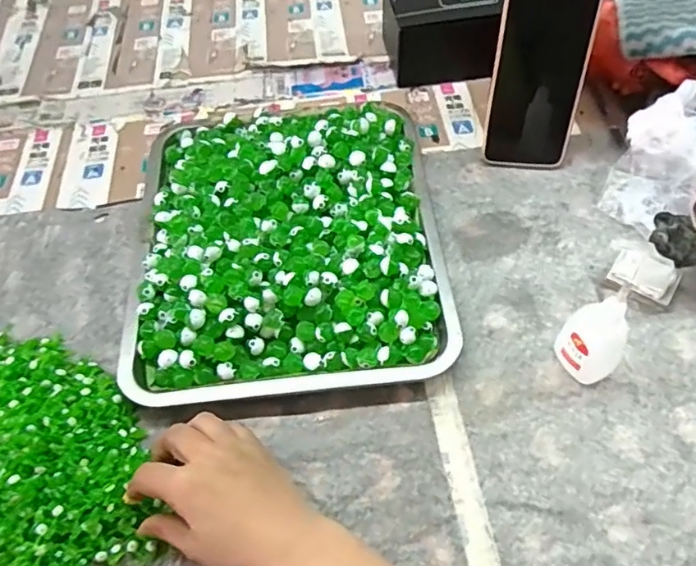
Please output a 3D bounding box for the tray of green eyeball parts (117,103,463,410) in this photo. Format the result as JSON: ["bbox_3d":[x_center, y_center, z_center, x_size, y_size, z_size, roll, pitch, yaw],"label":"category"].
[{"bbox_3d":[-0.055,-0.046,0.494,0.254,0.044,0.300,-7,57,0],"label":"tray of green eyeball parts"}]

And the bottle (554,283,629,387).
[{"bbox_3d":[0.175,0.037,0.394,0.027,0.089,0.043,-18,58,-7],"label":"bottle"}]

